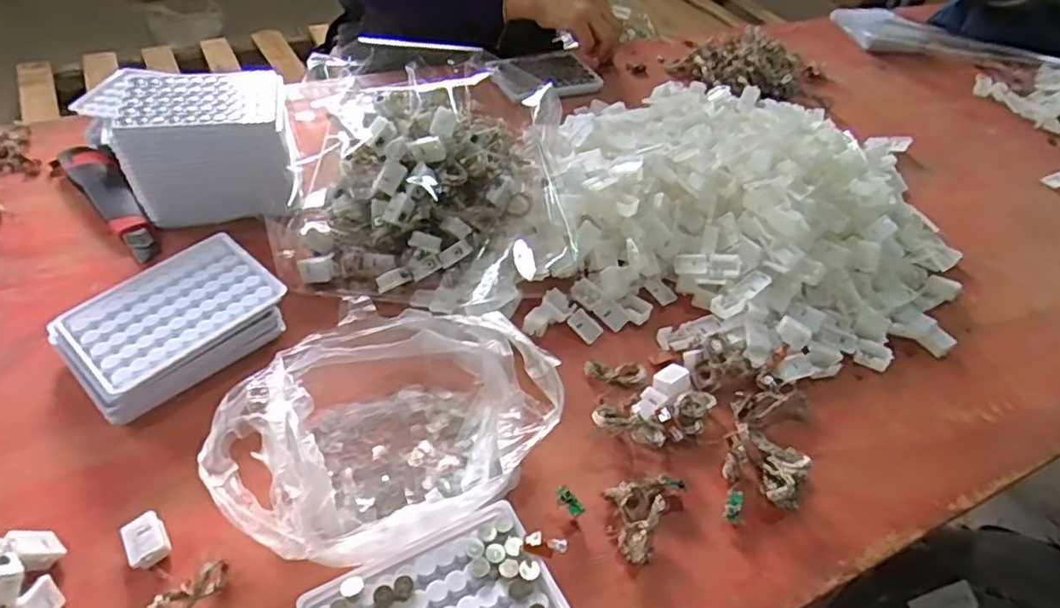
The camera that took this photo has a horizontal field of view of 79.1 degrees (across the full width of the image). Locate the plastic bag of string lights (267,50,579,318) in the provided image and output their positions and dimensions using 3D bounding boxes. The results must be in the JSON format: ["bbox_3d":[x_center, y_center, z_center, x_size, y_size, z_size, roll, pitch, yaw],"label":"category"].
[{"bbox_3d":[-0.091,-0.101,0.539,0.249,0.134,0.200,-3,46,-8],"label":"plastic bag of string lights"}]

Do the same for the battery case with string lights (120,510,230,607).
[{"bbox_3d":[-0.201,0.144,0.362,0.044,0.026,0.072,-24,52,-26],"label":"battery case with string lights"}]

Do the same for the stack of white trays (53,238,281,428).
[{"bbox_3d":[-0.261,0.014,0.473,0.093,0.040,0.138,34,52,25],"label":"stack of white trays"}]

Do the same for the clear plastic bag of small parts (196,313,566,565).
[{"bbox_3d":[-0.091,0.078,0.414,0.164,0.050,0.192,31,51,23],"label":"clear plastic bag of small parts"}]

